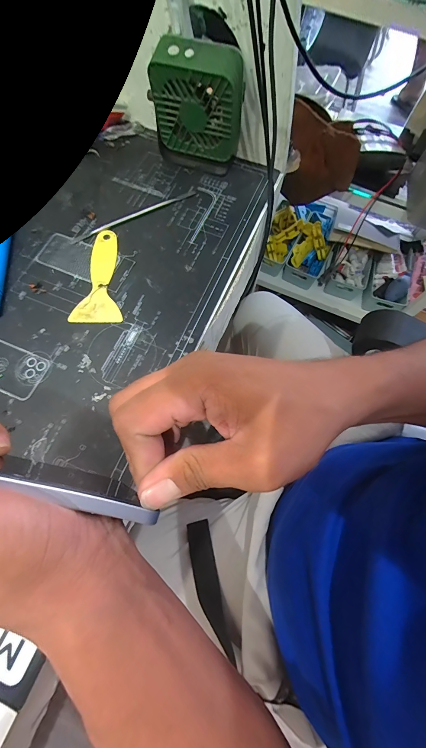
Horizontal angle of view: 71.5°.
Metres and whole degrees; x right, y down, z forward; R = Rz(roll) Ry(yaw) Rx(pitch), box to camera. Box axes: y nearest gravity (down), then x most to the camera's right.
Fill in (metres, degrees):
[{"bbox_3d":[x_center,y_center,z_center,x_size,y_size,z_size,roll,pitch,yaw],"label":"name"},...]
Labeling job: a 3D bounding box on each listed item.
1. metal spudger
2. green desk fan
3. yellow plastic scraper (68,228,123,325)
[{"bbox_3d":[-0.095,-0.197,0.368,0.166,0.006,0.009,-29,75,-10],"label":"metal spudger"},{"bbox_3d":[-0.018,-0.302,0.345,0.096,0.112,0.035,19,72,5],"label":"green desk fan"},{"bbox_3d":[-0.126,-0.113,0.337,0.052,0.004,0.123,1,72,-1],"label":"yellow plastic scraper"}]

